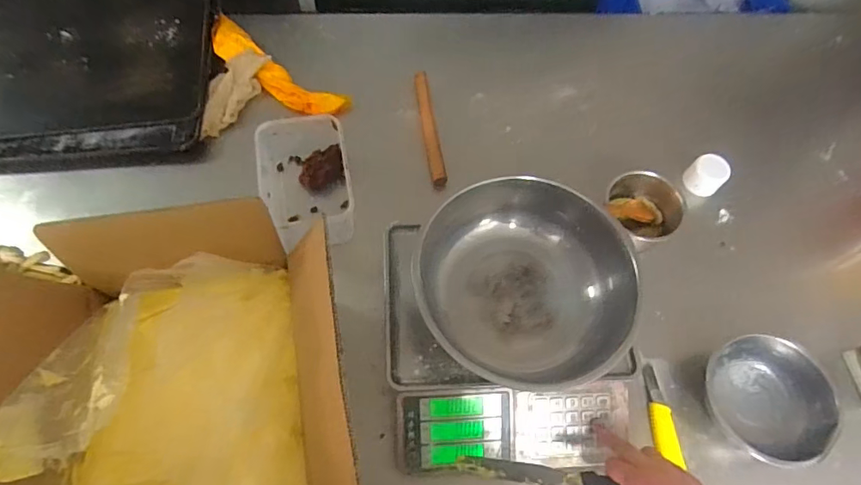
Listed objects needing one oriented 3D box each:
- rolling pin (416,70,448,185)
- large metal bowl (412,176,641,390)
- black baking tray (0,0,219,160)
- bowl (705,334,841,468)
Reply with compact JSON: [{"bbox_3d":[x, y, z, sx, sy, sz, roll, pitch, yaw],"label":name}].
[{"bbox_3d":[0.000,-0.214,0.936,0.028,0.021,0.224,-8,77,-6],"label":"rolling pin"},{"bbox_3d":[0.123,0.052,0.647,0.277,0.119,0.249,21,65,8],"label":"large metal bowl"},{"bbox_3d":[-0.753,-0.359,0.976,0.634,0.053,0.472,-8,65,-6],"label":"black baking tray"},{"bbox_3d":[0.489,0.227,0.716,0.143,0.071,0.176,-29,69,-15],"label":"bowl"}]

